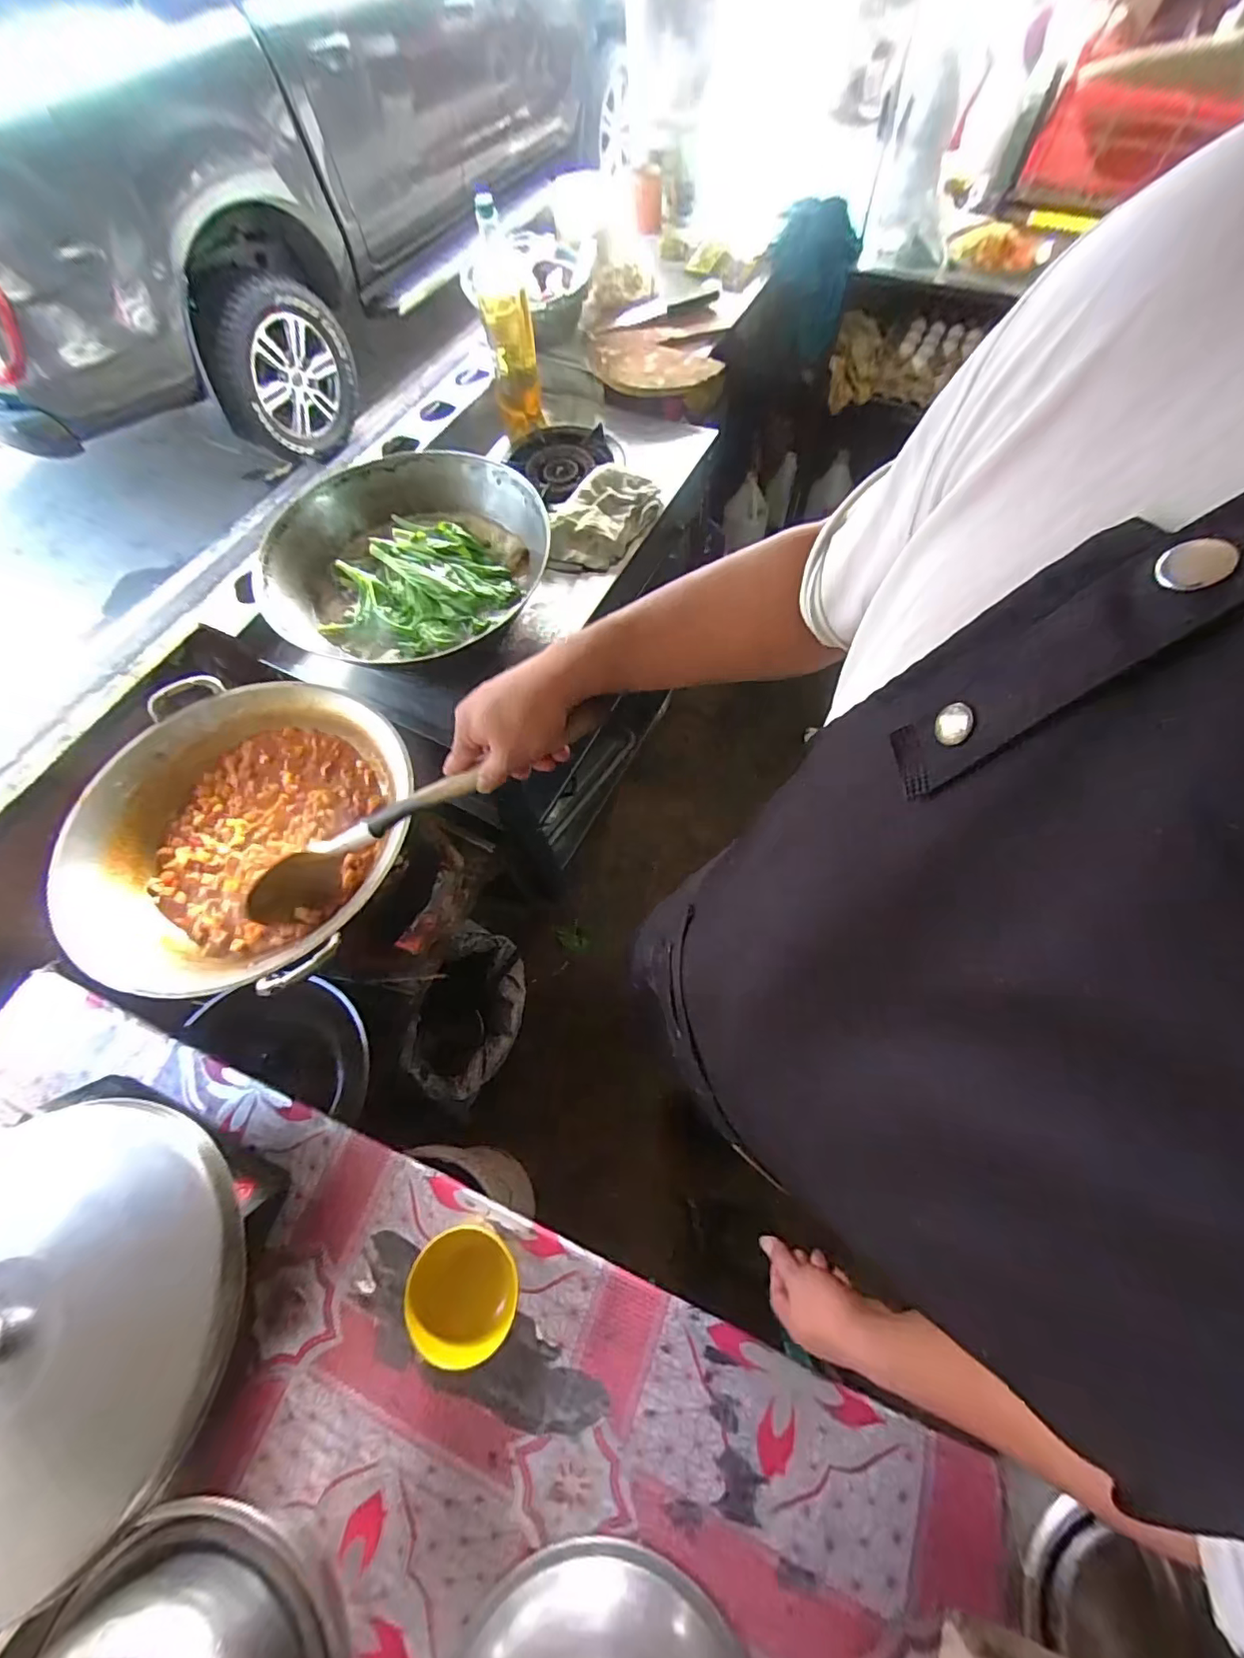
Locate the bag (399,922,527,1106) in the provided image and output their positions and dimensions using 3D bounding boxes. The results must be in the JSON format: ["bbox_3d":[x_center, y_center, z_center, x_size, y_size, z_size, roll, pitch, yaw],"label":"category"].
[{"bbox_3d":[-0.356,0.424,1.292,0.212,0.149,0.368,10,68,6],"label":"bag"}]

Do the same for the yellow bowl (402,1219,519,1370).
[{"bbox_3d":[-0.168,0.487,0.582,0.110,0.053,0.107,-1,67,2],"label":"yellow bowl"}]

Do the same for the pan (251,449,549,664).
[{"bbox_3d":[-0.333,-0.434,0.860,0.413,0.083,0.349,-15,67,-4],"label":"pan"}]

